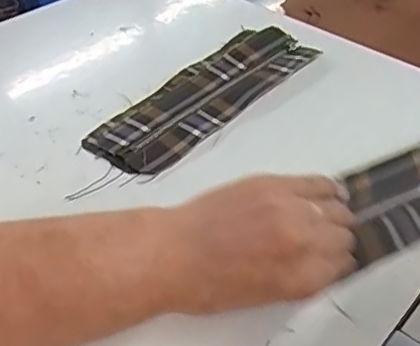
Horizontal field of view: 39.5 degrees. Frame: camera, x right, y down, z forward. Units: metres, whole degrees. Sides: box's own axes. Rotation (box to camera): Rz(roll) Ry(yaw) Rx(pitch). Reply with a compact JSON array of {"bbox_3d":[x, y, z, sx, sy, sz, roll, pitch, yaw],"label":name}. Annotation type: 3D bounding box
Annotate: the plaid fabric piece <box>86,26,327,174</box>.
[{"bbox_3d":[0.001,-0.078,0.548,0.081,0.011,0.255,32,51,27],"label":"plaid fabric piece"}]

